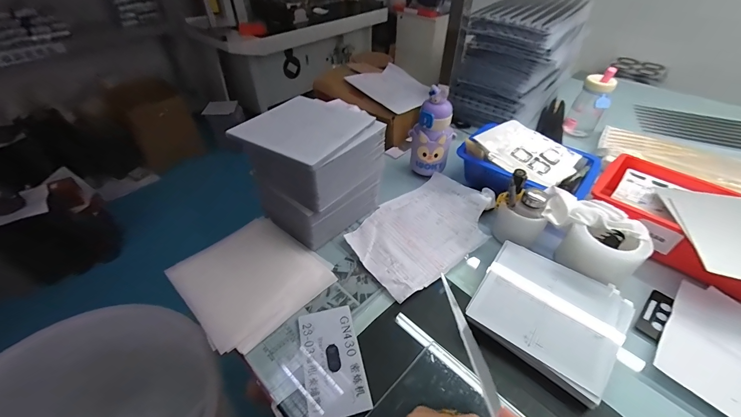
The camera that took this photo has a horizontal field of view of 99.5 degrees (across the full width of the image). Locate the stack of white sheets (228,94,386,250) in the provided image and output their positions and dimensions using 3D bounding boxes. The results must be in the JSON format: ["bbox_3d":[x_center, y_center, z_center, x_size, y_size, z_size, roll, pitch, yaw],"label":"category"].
[{"bbox_3d":[-0.099,-0.074,0.596,0.181,0.197,0.214,29,50,27],"label":"stack of white sheets"}]

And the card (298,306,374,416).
[{"bbox_3d":[-0.054,0.209,0.438,0.080,0.005,0.146,-9,44,-12],"label":"card"}]

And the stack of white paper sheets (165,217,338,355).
[{"bbox_3d":[-0.201,0.111,0.535,0.211,0.013,0.203,34,52,30],"label":"stack of white paper sheets"}]

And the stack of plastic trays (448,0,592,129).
[{"bbox_3d":[0.465,-0.454,0.949,0.232,0.266,0.461,29,50,27],"label":"stack of plastic trays"}]

